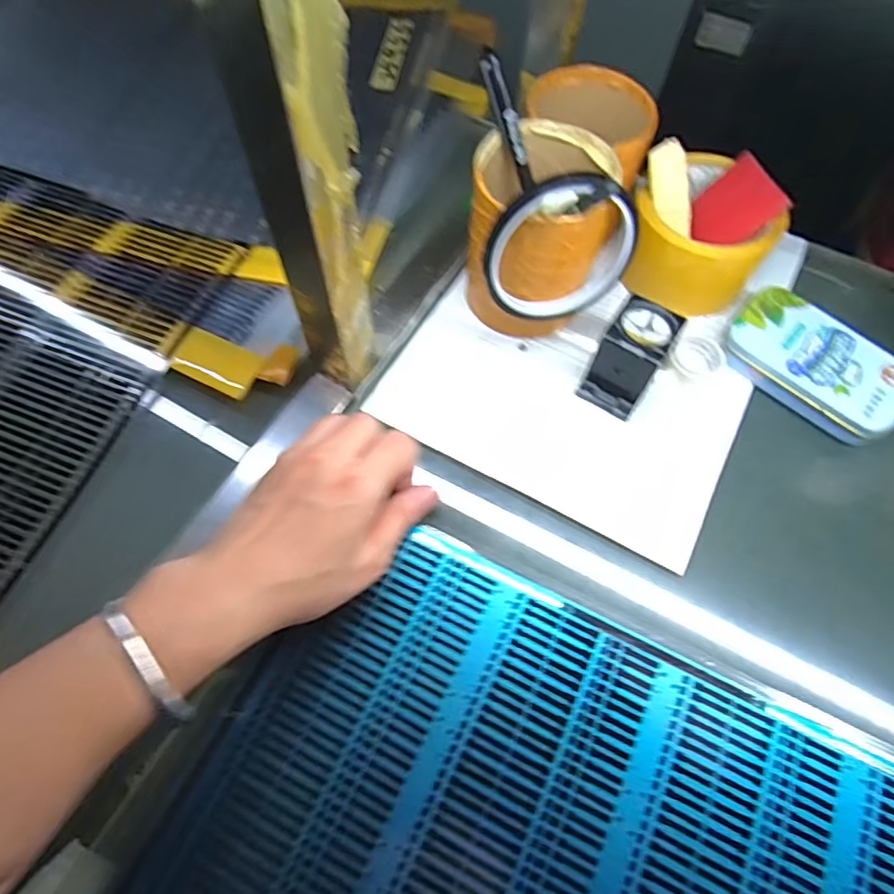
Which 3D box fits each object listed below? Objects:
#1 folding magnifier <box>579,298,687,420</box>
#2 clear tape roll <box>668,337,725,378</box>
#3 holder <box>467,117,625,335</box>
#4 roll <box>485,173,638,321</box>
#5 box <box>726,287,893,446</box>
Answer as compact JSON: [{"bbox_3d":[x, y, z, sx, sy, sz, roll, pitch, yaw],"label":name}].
[{"bbox_3d":[0.112,-0.055,0.345,0.036,0.050,0.053,31,67,13],"label":"folding magnifier"},{"bbox_3d":[0.160,-0.059,0.365,0.034,0.011,0.028,-12,65,-7],"label":"clear tape roll"},{"bbox_3d":[0.056,-0.128,0.352,0.083,0.102,0.093,4,64,1],"label":"holder"},{"bbox_3d":[0.064,-0.109,0.313,0.084,0.090,0.022,-1,64,-2],"label":"roll"},{"bbox_3d":[0.233,-0.052,0.358,0.107,0.023,0.063,40,70,16],"label":"box"}]

